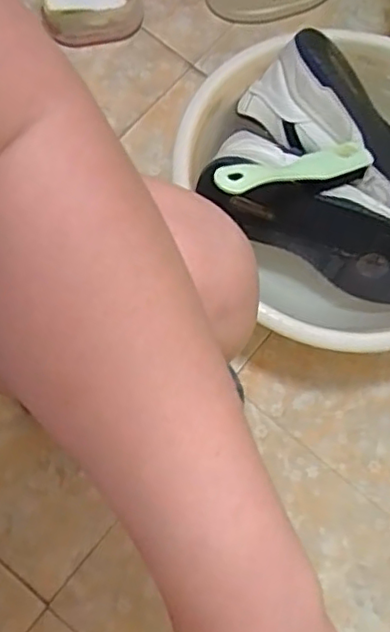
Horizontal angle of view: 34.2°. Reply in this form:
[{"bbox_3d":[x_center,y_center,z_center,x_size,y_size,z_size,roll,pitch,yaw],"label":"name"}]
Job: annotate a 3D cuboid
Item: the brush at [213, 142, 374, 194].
[{"bbox_3d":[0.089,-0.133,0.565,0.189,0.022,0.034,-18,75,-34],"label":"brush"}]

